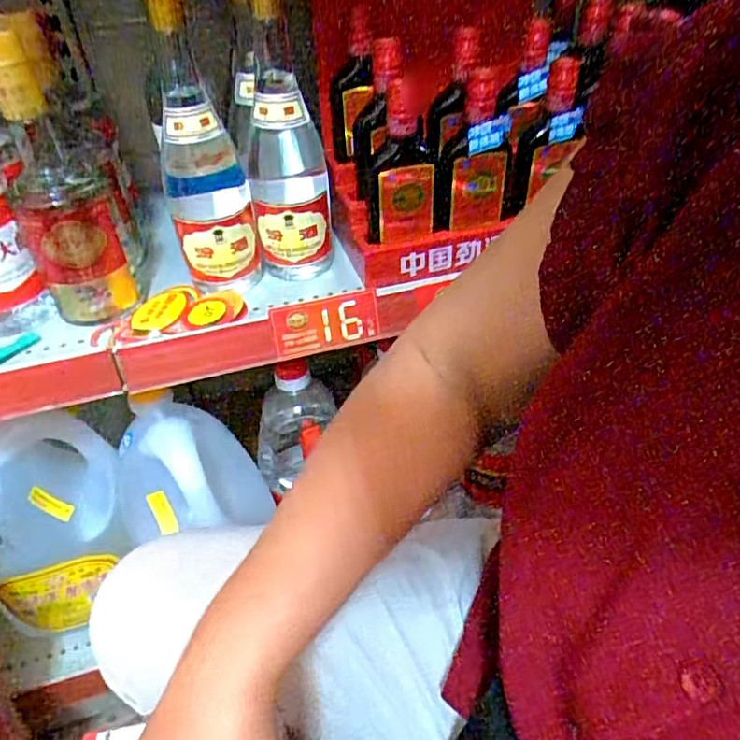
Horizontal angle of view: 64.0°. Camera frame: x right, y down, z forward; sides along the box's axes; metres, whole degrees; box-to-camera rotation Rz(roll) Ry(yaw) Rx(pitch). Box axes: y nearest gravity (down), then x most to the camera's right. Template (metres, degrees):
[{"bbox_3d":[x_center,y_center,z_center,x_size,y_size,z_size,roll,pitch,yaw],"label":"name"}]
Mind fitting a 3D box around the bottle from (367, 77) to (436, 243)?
[{"bbox_3d":[0.026,-0.184,0.531,0.059,0.130,0.042,-11,41,-9],"label":"bottle"}]

